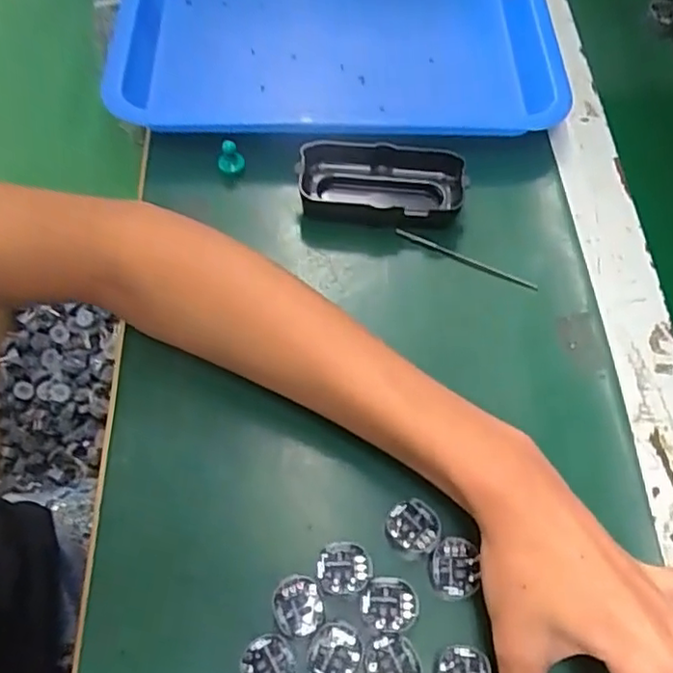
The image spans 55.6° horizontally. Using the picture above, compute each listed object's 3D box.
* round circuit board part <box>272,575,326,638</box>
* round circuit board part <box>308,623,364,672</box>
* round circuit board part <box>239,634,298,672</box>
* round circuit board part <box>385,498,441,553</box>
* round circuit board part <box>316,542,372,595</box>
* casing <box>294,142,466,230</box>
[{"bbox_3d":[-0.018,0.130,0.309,0.025,0.004,0.027,1,62,-2],"label":"round circuit board part"},{"bbox_3d":[0.000,0.150,0.300,0.025,0.004,0.026,8,62,2],"label":"round circuit board part"},{"bbox_3d":[-0.032,0.154,0.298,0.026,0.004,0.027,1,62,-2],"label":"round circuit board part"},{"bbox_3d":[0.040,0.098,0.330,0.027,0.005,0.026,1,62,-2],"label":"round circuit board part"},{"bbox_3d":[0.004,0.115,0.318,0.027,0.004,0.024,5,62,0],"label":"round circuit board part"},{"bbox_3d":[0.030,-0.100,0.430,0.107,0.030,0.051,4,62,0],"label":"casing"}]

